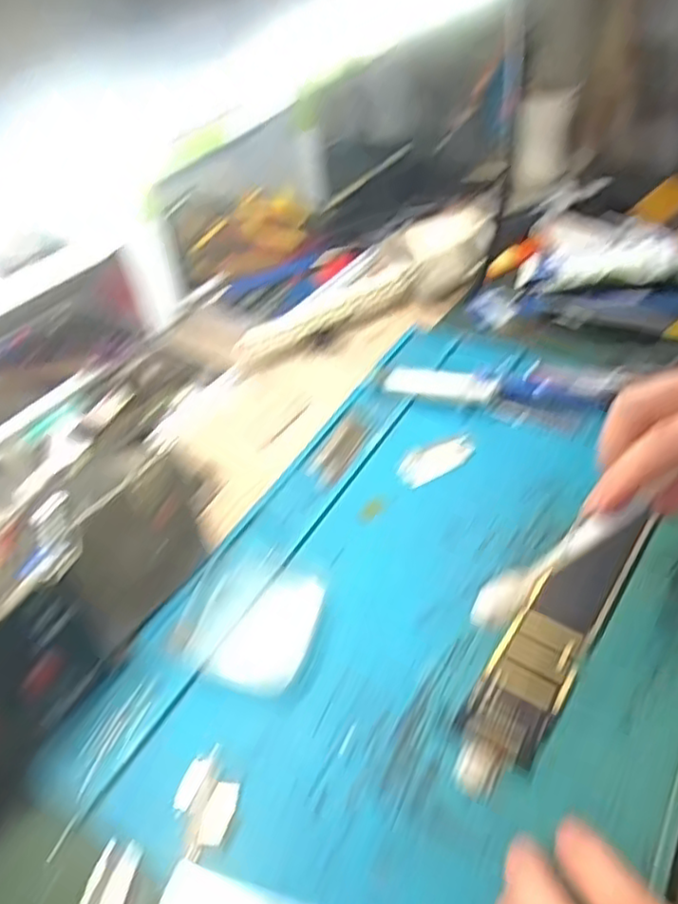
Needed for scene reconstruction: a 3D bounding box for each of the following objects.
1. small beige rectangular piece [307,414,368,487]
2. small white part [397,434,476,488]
[{"bbox_3d":[0.001,-0.002,0.432,0.024,0.004,0.060,16,48,24],"label":"small beige rectangular piece"},{"bbox_3d":[0.060,0.004,0.420,0.052,0.004,0.025,-23,45,-14],"label":"small white part"}]

